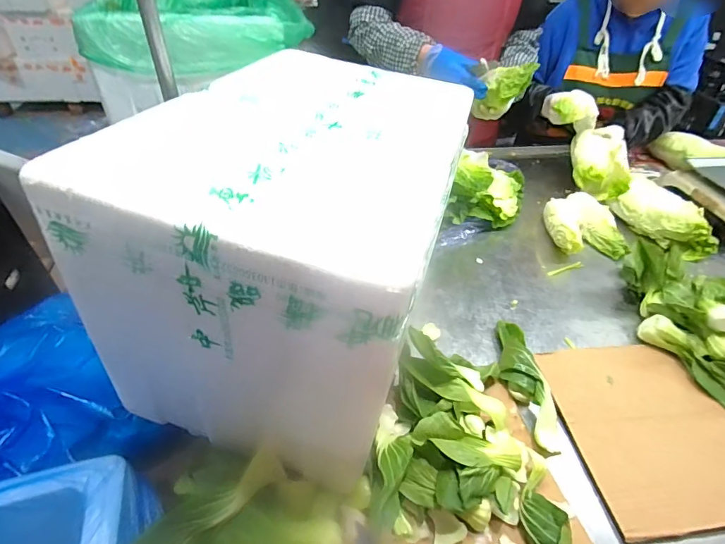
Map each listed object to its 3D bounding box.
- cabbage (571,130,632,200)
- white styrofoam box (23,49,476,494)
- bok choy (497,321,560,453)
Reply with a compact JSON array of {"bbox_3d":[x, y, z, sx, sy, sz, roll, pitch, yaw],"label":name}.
[{"bbox_3d":[0.618,-0.289,1.082,0.129,0.107,0.191,14,43,11],"label":"cabbage"},{"bbox_3d":[-0.064,-0.079,0.568,0.324,0.296,0.503,14,43,11],"label":"white styrofoam box"},{"bbox_3d":[0.257,0.165,0.659,0.070,0.043,0.235,-2,43,-6],"label":"bok choy"}]

